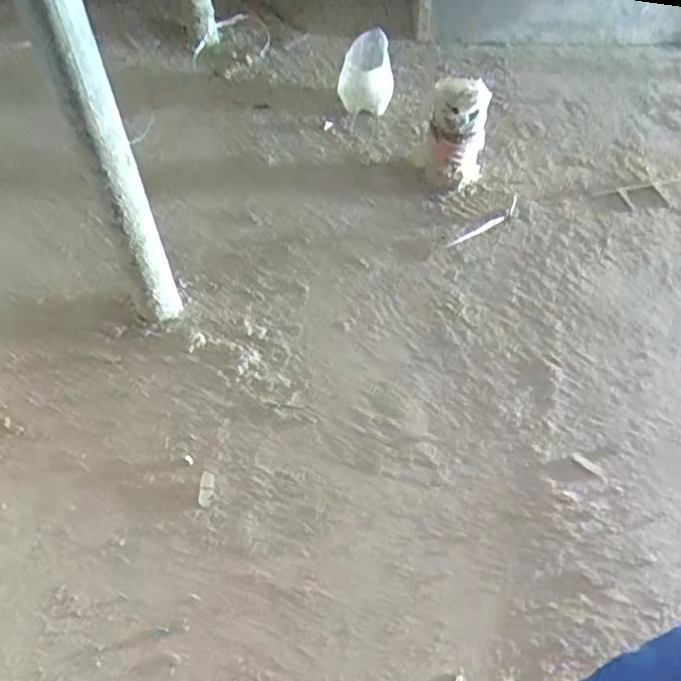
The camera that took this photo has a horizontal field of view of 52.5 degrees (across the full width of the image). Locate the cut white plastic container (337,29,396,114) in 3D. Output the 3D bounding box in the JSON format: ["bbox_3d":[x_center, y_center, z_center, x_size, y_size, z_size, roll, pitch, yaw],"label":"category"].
[{"bbox_3d":[0.041,-0.397,1.018,0.079,0.097,0.095,9,52,7],"label":"cut white plastic container"}]

